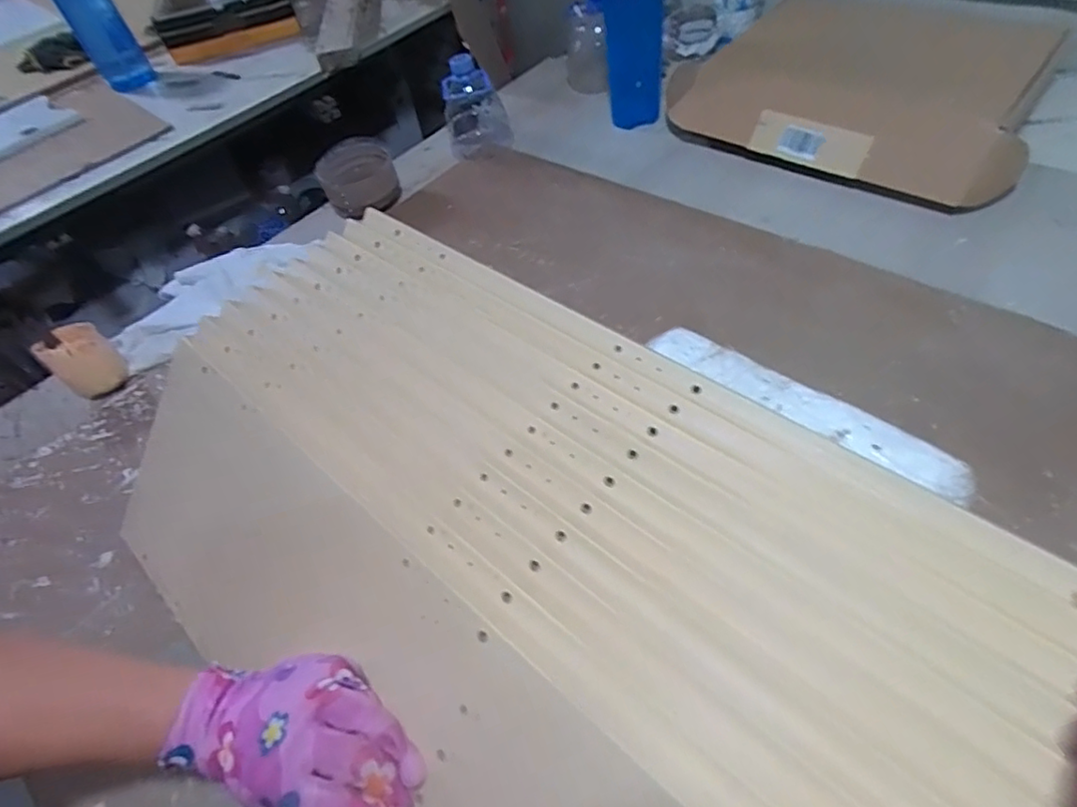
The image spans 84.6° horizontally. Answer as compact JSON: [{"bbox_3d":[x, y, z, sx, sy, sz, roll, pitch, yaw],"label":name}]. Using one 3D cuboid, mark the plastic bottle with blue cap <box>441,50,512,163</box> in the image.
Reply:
[{"bbox_3d":[-0.095,-0.417,0.839,0.091,0.113,0.072,1,53,12],"label":"plastic bottle with blue cap"}]

